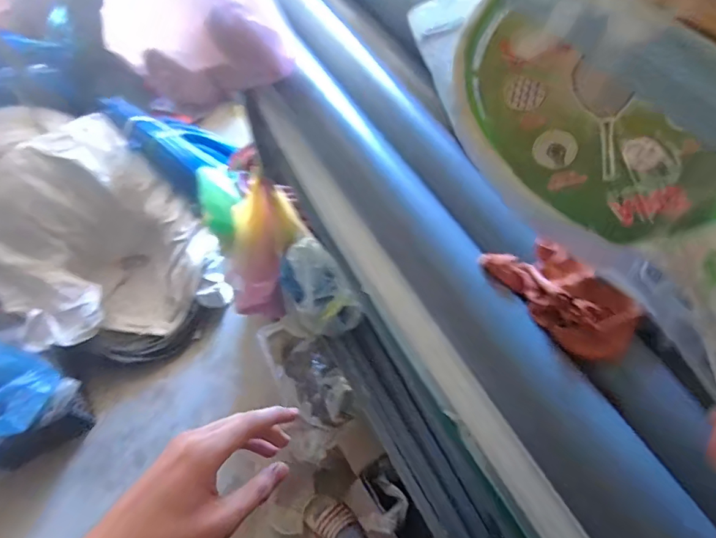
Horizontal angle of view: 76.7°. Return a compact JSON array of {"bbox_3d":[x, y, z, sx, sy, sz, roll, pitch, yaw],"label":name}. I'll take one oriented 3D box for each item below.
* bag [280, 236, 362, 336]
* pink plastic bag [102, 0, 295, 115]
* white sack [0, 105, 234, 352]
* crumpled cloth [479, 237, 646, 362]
[{"bbox_3d":[-0.098,0.051,1.006,0.150,0.118,0.185,-25,61,-14],"label":"bag"},{"bbox_3d":[-0.222,-0.385,0.613,0.271,0.308,0.109,12,59,8],"label":"pink plastic bag"},{"bbox_3d":[-0.996,-0.157,1.601,0.636,0.458,0.952,-40,66,-21],"label":"white sack"},{"bbox_3d":[0.211,0.025,0.461,0.096,0.054,0.143,-29,62,-16],"label":"crumpled cloth"}]

